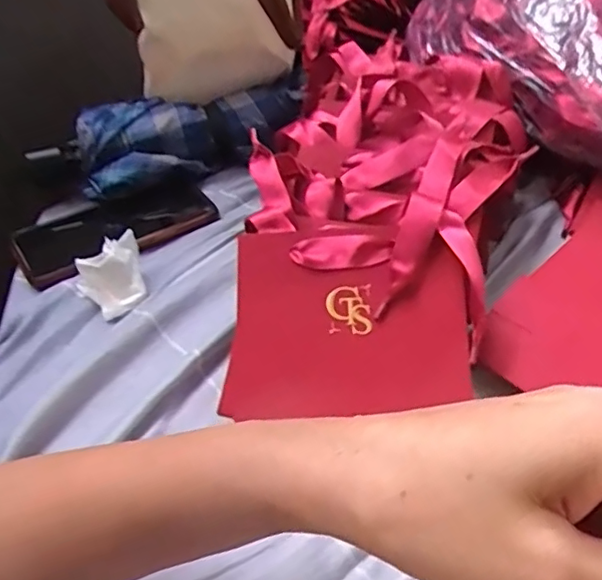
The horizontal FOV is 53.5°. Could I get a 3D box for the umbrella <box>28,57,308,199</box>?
[{"bbox_3d":[-0.106,-0.147,0.577,0.239,0.066,0.077,-20,46,-18],"label":"umbrella"}]

